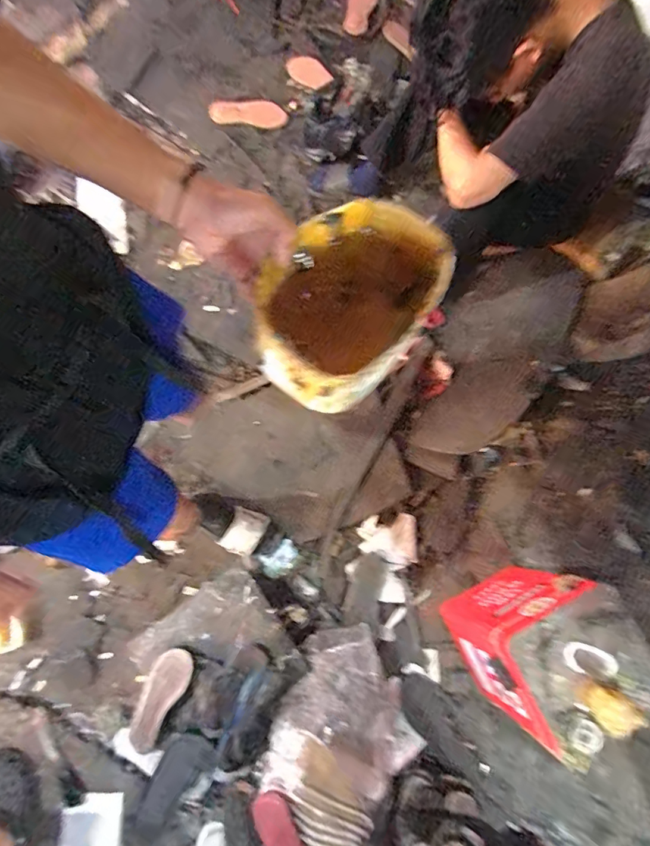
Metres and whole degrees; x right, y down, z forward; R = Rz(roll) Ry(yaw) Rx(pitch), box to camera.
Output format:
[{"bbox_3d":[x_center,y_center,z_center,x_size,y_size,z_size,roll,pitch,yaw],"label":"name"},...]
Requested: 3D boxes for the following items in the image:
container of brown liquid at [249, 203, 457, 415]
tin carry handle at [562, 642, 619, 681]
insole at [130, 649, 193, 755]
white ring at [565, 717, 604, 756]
[{"bbox_3d":[0.020,-0.105,0.456,0.138,0.111,0.188,30,75,9],"label":"container of brown liquid"},{"bbox_3d":[0.467,0.420,0.815,0.096,0.010,0.049,19,78,0],"label":"tin carry handle"},{"bbox_3d":[-0.394,0.649,1.095,0.094,0.007,0.231,29,82,11],"label":"insole"},{"bbox_3d":[0.435,0.524,0.774,0.057,0.011,0.049,34,79,3],"label":"white ring"}]

